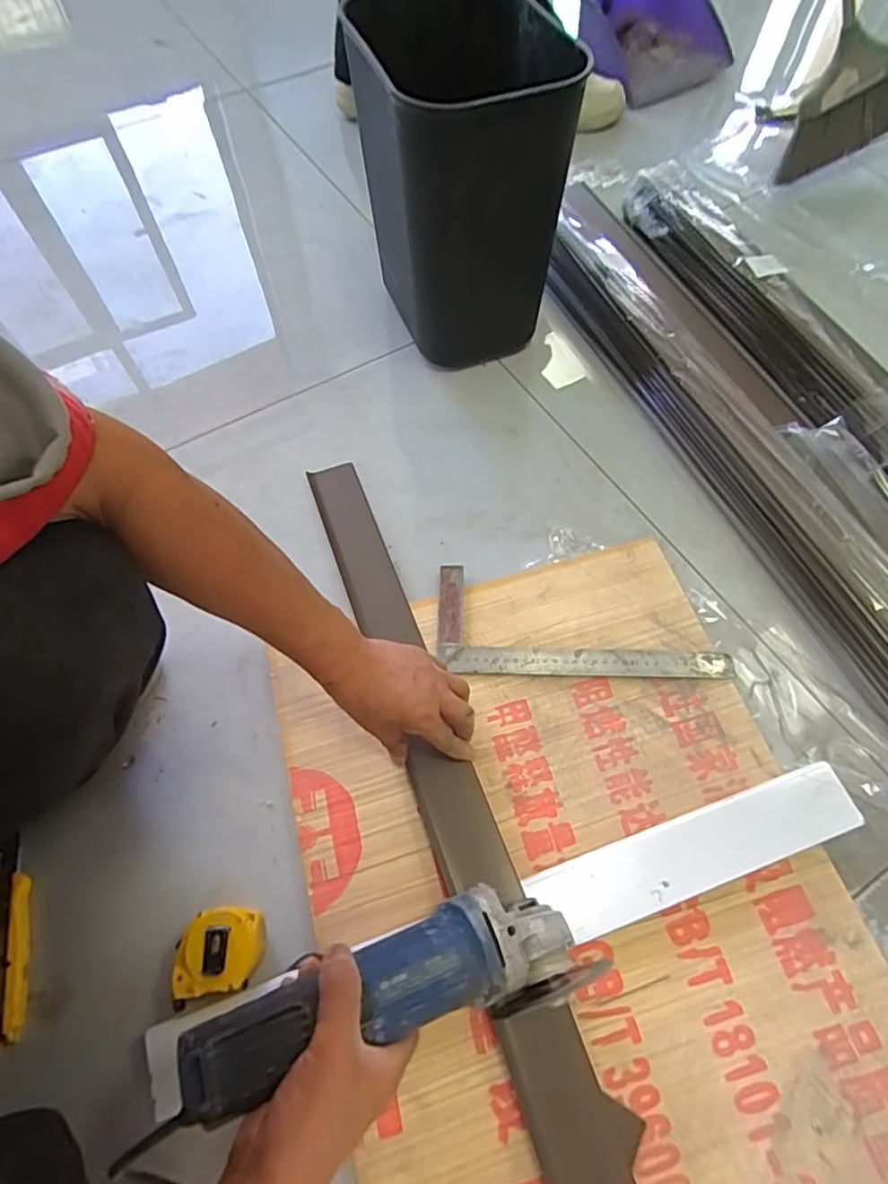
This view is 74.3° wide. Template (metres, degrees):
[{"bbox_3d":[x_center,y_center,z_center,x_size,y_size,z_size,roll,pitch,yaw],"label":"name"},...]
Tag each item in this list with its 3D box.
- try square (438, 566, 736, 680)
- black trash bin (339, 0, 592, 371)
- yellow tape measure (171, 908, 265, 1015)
[{"bbox_3d":[0.142,0.032,0.619,0.294,0.009,0.119,2,62,1],"label":"try square"},{"bbox_3d":[0.010,-0.484,0.727,0.192,0.317,0.275,-14,63,-7],"label":"black trash bin"},{"bbox_3d":[-0.182,0.296,0.481,0.065,0.042,0.063,-5,62,-3],"label":"yellow tape measure"}]

